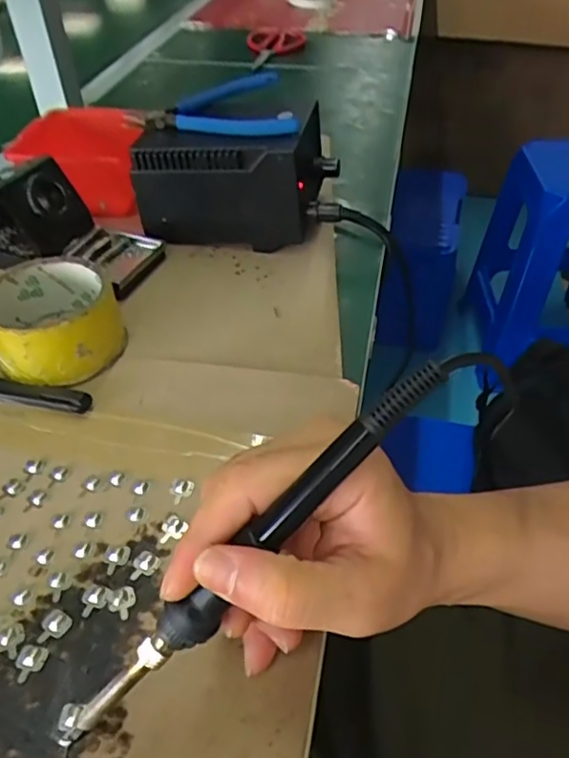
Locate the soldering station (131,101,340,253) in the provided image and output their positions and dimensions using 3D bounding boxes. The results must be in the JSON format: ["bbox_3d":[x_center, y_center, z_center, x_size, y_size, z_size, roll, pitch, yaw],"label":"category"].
[{"bbox_3d":[-0.036,-0.176,0.522,0.156,0.087,0.112,6,44,8],"label":"soldering station"}]

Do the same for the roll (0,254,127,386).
[{"bbox_3d":[-0.154,-0.040,0.407,0.082,0.047,0.083,-1,44,1],"label":"roll"}]

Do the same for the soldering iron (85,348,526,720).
[{"bbox_3d":[-0.004,0.066,0.222,0.212,0.019,0.024,-46,49,7],"label":"soldering iron"}]

